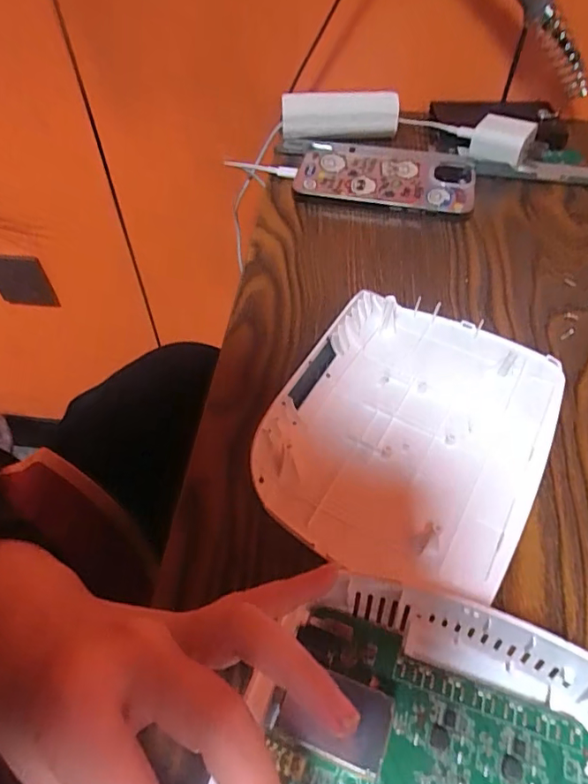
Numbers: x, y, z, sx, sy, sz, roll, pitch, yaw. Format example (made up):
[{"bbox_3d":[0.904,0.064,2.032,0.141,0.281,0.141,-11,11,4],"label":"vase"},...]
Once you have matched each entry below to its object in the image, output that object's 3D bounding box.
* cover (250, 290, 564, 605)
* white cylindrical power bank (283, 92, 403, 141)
[{"bbox_3d":[0.065,0.013,0.258,0.125,0.028,0.162,26,58,19],"label":"cover"},{"bbox_3d":[0.040,-0.245,0.445,0.102,0.035,0.023,6,54,5],"label":"white cylindrical power bank"}]

